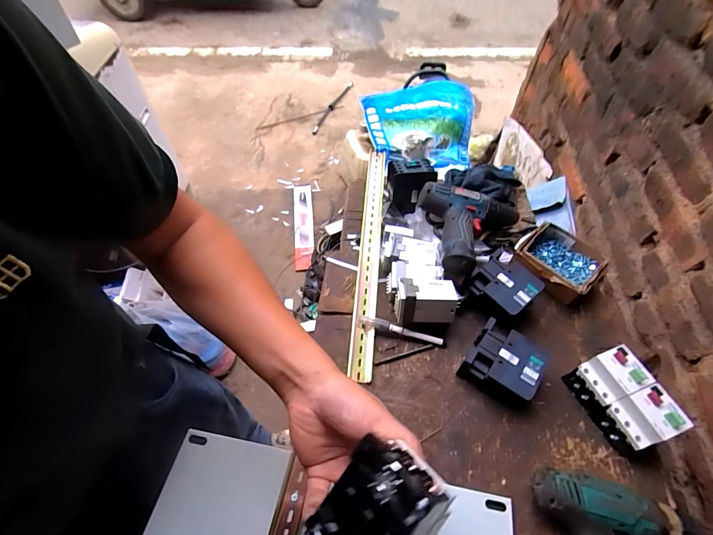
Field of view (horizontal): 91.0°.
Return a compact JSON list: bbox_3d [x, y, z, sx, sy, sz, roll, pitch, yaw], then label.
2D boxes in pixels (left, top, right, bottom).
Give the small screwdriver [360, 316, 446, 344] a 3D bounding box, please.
[{"bbox_3d":[0.068,0.097,0.542,0.130,0.016,0.016,13,57,7],"label":"small screwdriver"}]

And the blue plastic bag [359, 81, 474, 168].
[{"bbox_3d":[0.312,-0.677,1.715,0.559,0.257,0.435,-14,57,-9],"label":"blue plastic bag"}]

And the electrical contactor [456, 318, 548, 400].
[{"bbox_3d":[0.205,0.136,0.498,0.090,0.058,0.082,29,60,17],"label":"electrical contactor"}]

